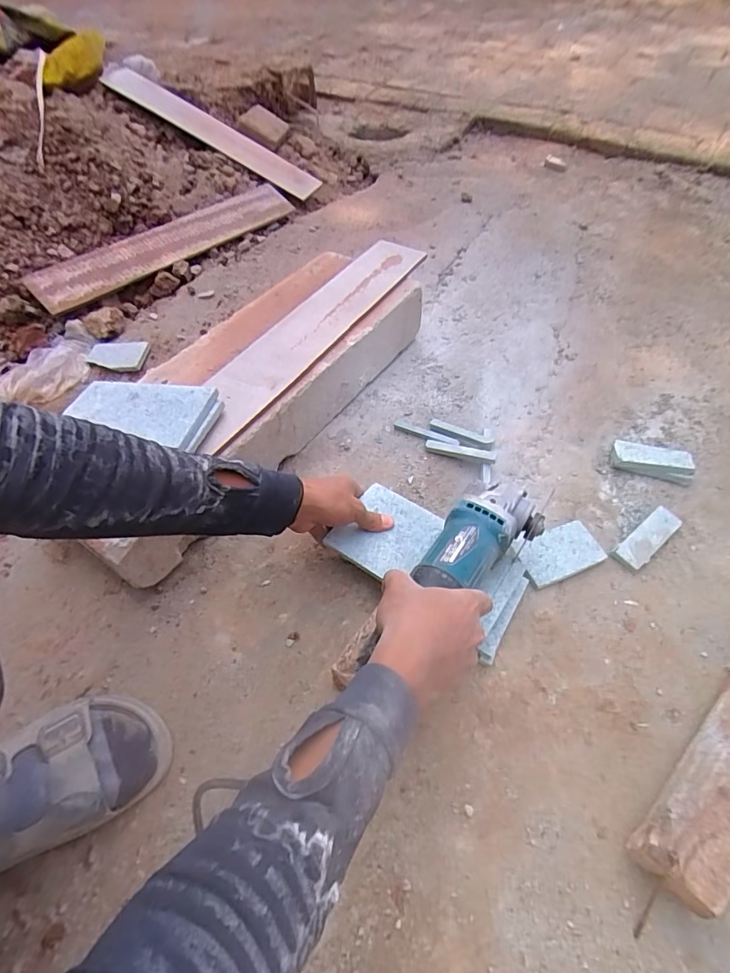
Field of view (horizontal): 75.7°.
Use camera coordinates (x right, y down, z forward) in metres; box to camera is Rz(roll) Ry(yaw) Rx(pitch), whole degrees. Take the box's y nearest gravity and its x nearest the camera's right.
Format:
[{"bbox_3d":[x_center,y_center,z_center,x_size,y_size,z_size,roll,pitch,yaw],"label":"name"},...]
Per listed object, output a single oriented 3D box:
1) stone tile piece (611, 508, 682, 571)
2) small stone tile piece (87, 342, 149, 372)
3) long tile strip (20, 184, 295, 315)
[{"bbox_3d":[0.343,0.063,0.571,0.105,0.012,0.033,-33,58,-23],"label":"stone tile piece"},{"bbox_3d":[-0.430,-0.225,0.816,0.096,0.006,0.078,0,52,1],"label":"small stone tile piece"},{"bbox_3d":[-0.402,-0.526,0.999,0.099,0.016,0.586,44,60,7],"label":"long tile strip"}]

